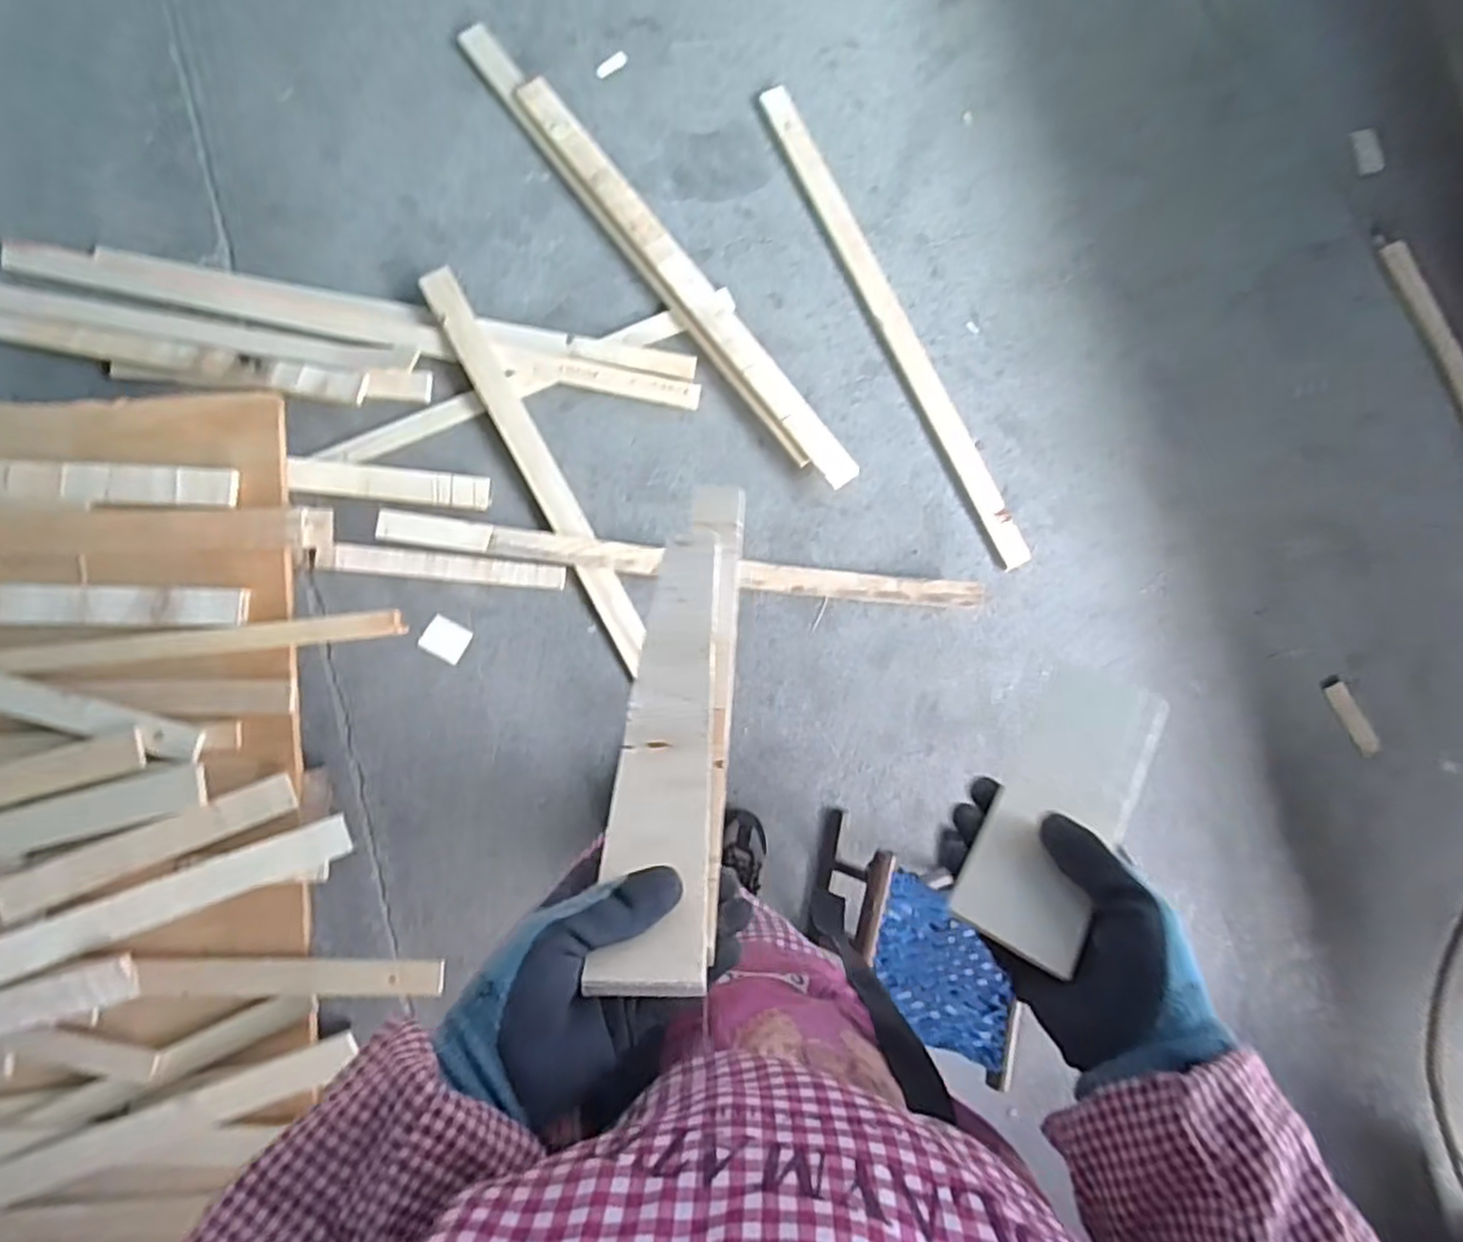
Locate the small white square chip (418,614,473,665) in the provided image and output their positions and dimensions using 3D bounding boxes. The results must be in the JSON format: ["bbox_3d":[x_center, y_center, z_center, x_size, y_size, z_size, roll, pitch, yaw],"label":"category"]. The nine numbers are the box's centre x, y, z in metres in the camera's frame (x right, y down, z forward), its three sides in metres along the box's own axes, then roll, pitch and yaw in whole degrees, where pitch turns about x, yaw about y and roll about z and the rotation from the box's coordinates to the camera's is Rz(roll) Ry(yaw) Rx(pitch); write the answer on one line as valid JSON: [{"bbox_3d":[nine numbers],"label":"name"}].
[{"bbox_3d":[-0.466,0.030,1.175,0.071,0.009,0.060,29,85,-3],"label":"small white square chip"}]

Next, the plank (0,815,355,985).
[{"bbox_3d":[-0.697,0.344,0.908,0.388,0.029,0.055,-19,88,-21],"label":"plank"}]

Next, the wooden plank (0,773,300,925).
[{"bbox_3d":[-0.737,0.285,0.920,0.327,0.016,0.055,-21,76,-16],"label":"wooden plank"}]

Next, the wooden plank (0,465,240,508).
[{"bbox_3d":[-1.062,-0.187,0.963,0.745,0.029,0.054,1,85,-5],"label":"wooden plank"}]

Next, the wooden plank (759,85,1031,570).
[{"bbox_3d":[0.292,-0.521,1.278,0.049,0.020,0.941,-27,89,-6],"label":"wooden plank"}]

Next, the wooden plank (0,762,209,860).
[{"bbox_3d":[-0.869,0.255,0.906,0.369,0.022,0.061,-15,78,-12],"label":"wooden plank"}]

